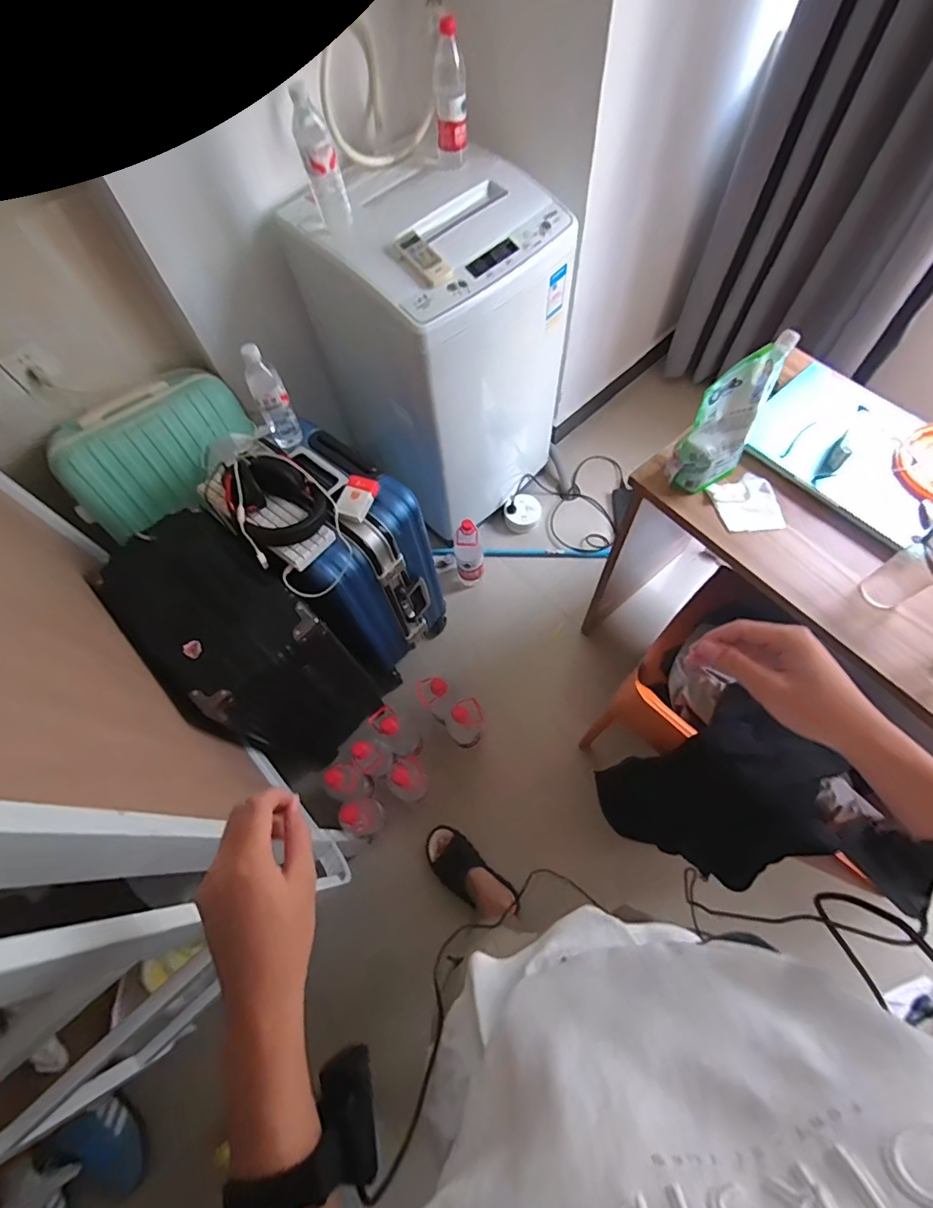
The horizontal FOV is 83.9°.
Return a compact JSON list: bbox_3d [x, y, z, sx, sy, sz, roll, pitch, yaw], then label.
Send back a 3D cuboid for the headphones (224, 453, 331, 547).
[{"bbox_3d":[-0.370,-0.202,1.008,0.162,0.094,0.175,-35,68,-12],"label":"headphones"}]

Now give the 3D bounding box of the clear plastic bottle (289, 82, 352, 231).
[{"bbox_3d":[-0.277,-0.842,1.001,0.067,0.231,0.059,-12,65,-2],"label":"clear plastic bottle"}]

